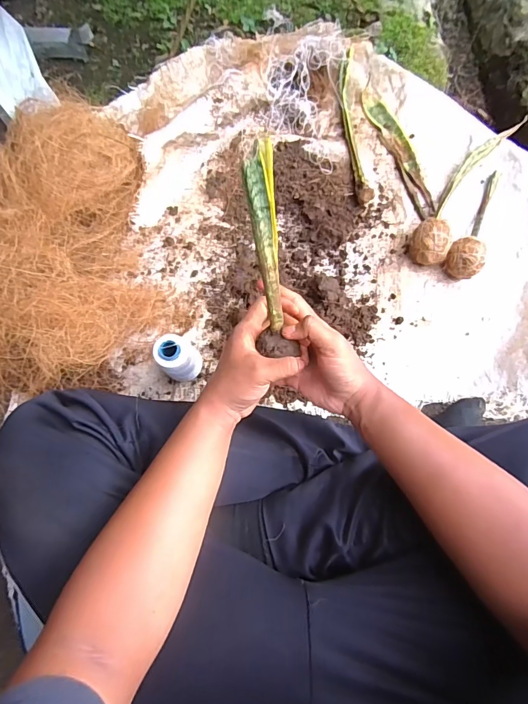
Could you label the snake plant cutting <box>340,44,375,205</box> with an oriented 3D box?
[{"bbox_3d":[0.158,-0.400,0.679,0.036,0.030,0.305,-5,78,-3],"label":"snake plant cutting"}]

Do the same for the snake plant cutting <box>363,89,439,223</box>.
[{"bbox_3d":[0.242,-0.355,0.679,0.047,0.014,0.258,-20,79,-6],"label":"snake plant cutting"}]

